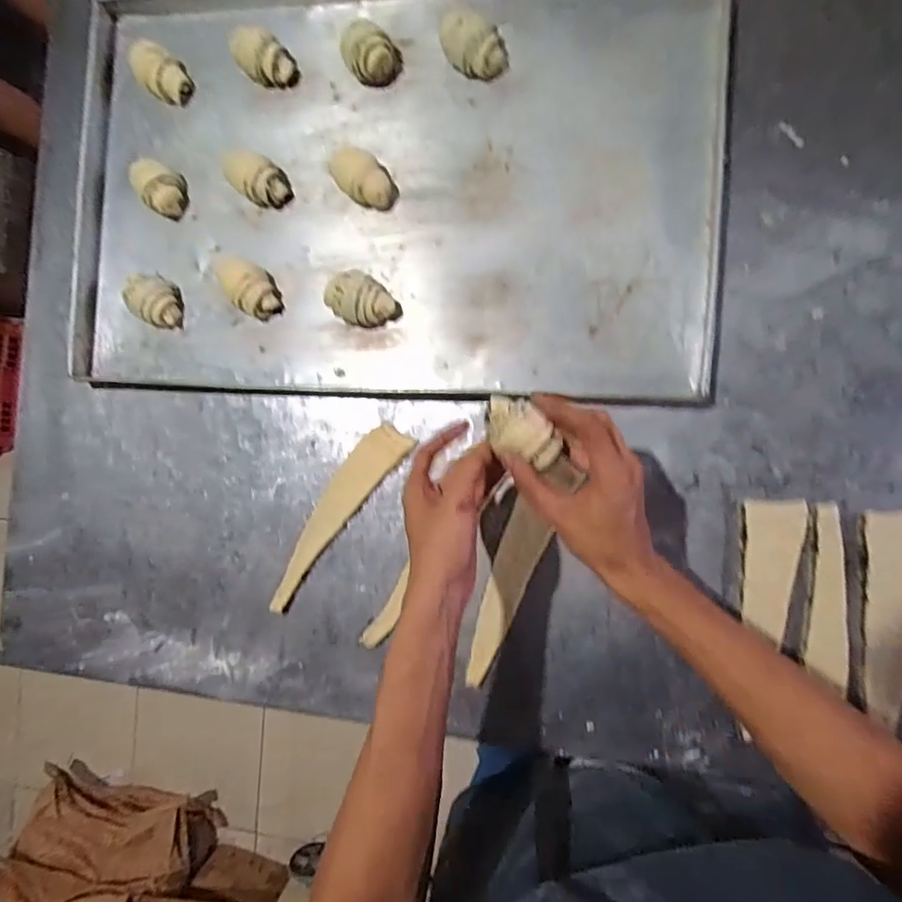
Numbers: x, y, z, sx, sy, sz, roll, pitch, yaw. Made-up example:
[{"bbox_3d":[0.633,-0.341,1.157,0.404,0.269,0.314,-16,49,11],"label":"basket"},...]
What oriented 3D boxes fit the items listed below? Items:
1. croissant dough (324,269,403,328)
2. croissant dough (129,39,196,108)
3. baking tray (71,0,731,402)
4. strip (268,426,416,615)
[{"bbox_3d":[-0.093,-0.159,0.565,0.072,0.039,0.055,34,94,9],"label":"croissant dough"},{"bbox_3d":[-0.336,-0.440,0.621,0.078,0.036,0.051,44,96,8],"label":"croissant dough"},{"bbox_3d":[-0.090,-0.313,0.575,0.724,0.036,0.498,3,89,10],"label":"baking tray"},{"bbox_3d":[-0.131,0.068,0.580,0.049,0.013,0.230,39,95,8],"label":"strip"}]

